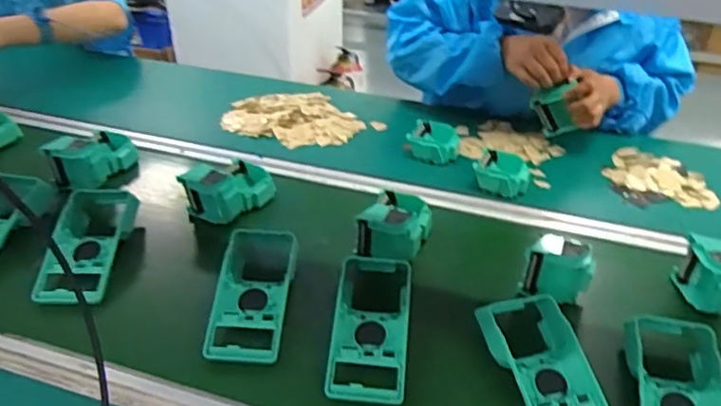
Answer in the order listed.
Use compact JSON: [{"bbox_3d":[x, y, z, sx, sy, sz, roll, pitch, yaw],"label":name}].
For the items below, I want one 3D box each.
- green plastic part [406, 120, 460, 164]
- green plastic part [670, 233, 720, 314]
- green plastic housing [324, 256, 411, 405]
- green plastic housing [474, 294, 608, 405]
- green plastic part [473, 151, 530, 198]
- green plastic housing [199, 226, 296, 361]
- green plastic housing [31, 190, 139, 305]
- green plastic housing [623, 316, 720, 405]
[{"bbox_3d":[0.126,-0.102,1.009,0.086,0.040,0.085,10,37,12],"label":"green plastic part"},{"bbox_3d":[0.431,0.092,0.728,0.043,0.079,0.088,0,36,-1],"label":"green plastic part"},{"bbox_3d":[0.012,0.131,0.664,0.084,0.041,0.192,4,36,4],"label":"green plastic housing"},{"bbox_3d":[0.192,0.173,0.611,0.095,0.044,0.181,-8,37,-11],"label":"green plastic housing"},{"bbox_3d":[0.226,-0.043,0.926,0.082,0.040,0.088,28,44,32],"label":"green plastic part"},{"bbox_3d":[-0.125,0.098,0.700,0.086,0.044,0.195,2,36,2],"label":"green plastic housing"},{"bbox_3d":[-0.355,0.050,0.763,0.086,0.046,0.184,-3,36,-6],"label":"green plastic housing"},{"bbox_3d":[0.322,0.192,0.596,0.092,0.046,0.189,7,37,9],"label":"green plastic housing"}]

